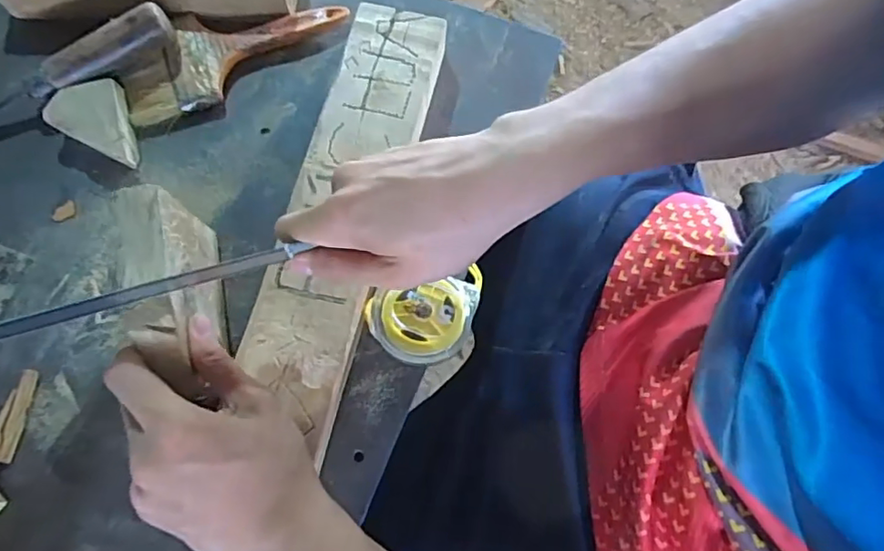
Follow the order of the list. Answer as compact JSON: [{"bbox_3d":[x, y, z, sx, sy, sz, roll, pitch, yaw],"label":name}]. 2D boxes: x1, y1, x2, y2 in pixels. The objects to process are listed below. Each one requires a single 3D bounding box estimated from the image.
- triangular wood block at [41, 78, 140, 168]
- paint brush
[{"bbox_3d":[-0.261,-0.124,0.441,0.082,0.014,0.053,26,73,8],"label":"triangular wood block"},{"bbox_3d":[-0.167,-0.181,0.465,0.185,0.013,0.069,-20,73,-8],"label":"paint brush"}]

